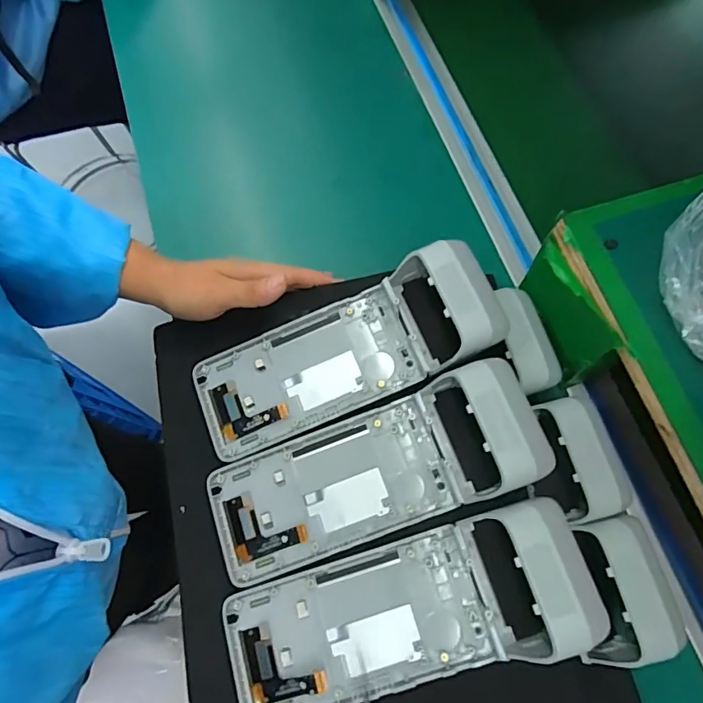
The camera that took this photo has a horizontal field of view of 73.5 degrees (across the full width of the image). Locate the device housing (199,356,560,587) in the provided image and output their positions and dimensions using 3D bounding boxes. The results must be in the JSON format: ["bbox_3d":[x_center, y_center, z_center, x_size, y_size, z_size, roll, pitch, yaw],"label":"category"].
[{"bbox_3d":[0.015,0.082,0.320,0.228,0.050,0.082,-24,73,10],"label":"device housing"}]

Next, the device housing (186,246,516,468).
[{"bbox_3d":[-0.007,0.001,0.342,0.225,0.047,0.084,-25,74,10],"label":"device housing"}]

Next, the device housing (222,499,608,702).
[{"bbox_3d":[0.031,0.162,0.294,0.226,0.046,0.084,-22,73,10],"label":"device housing"}]

